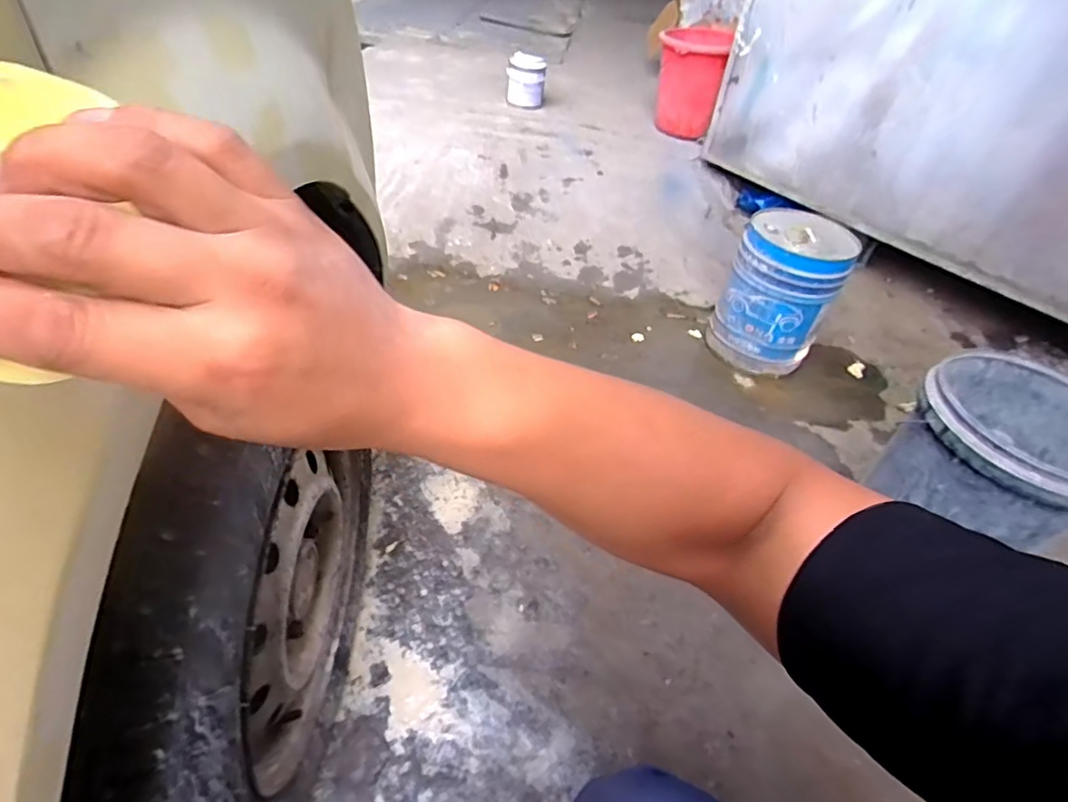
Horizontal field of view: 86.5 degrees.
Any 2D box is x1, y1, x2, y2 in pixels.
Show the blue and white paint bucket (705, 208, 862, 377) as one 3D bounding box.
[{"bbox_3d":[0.628,-0.277,1.475,0.260,0.364,0.256,23,45,16],"label":"blue and white paint bucket"}]

